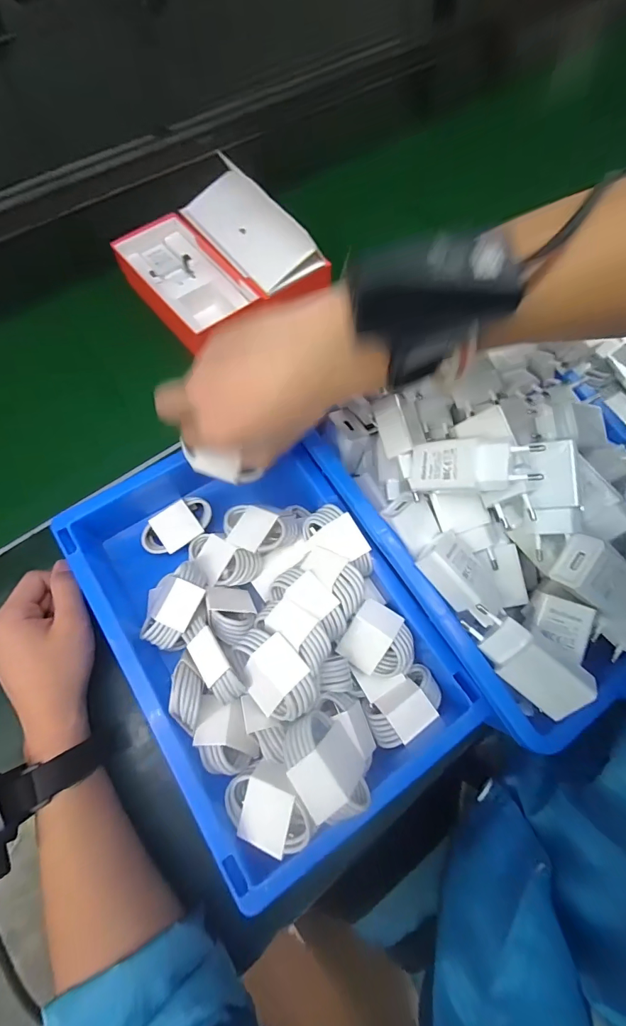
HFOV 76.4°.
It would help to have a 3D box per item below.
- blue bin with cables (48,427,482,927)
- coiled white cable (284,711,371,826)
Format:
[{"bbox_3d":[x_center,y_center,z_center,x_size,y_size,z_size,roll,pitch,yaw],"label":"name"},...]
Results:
[{"bbox_3d":[-0.043,0.077,0.318,0.205,0.068,0.313,-32,73,-12],"label":"blue bin with cables"},{"bbox_3d":[0.009,0.169,0.269,0.045,0.031,0.066,-29,73,-11],"label":"coiled white cable"}]

